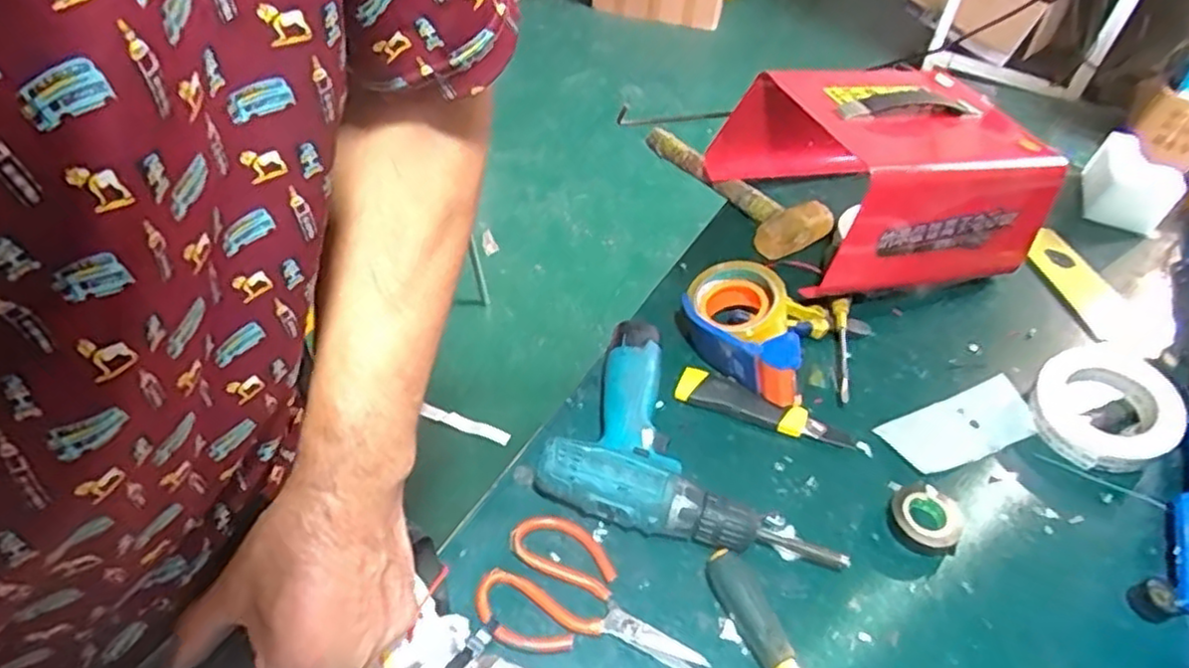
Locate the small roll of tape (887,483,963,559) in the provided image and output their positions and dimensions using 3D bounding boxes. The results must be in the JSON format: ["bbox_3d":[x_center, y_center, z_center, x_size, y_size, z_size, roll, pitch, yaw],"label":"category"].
[{"bbox_3d":[0.290,0.161,0.624,0.060,0.023,0.068,19,48,13],"label":"small roll of tape"}]

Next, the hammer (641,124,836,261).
[{"bbox_3d":[0.181,-0.197,0.930,0.080,0.053,0.283,-25,53,-26],"label":"hammer"}]

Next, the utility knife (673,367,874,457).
[{"bbox_3d":[0.173,0.075,0.686,0.189,0.030,0.034,16,47,11],"label":"utility knife"}]

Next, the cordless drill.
[{"bbox_3d":[0.100,0.108,0.626,0.257,0.058,0.193,21,49,15],"label":"cordless drill"}]

